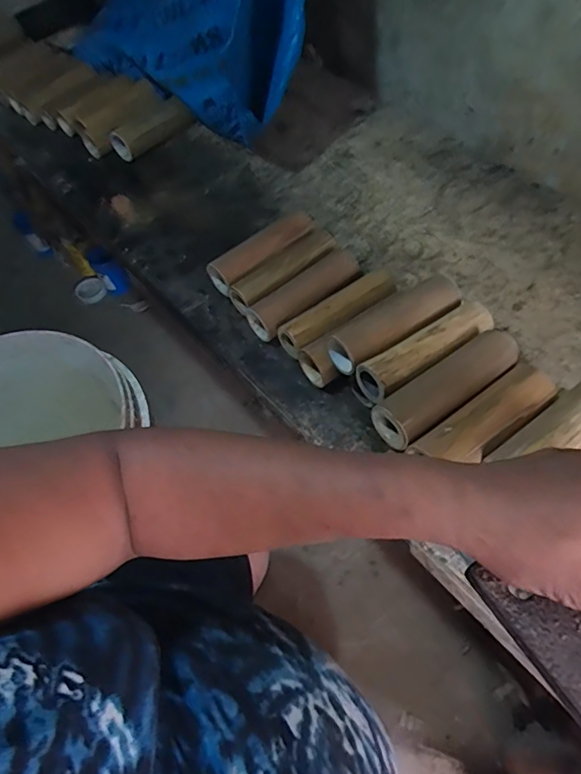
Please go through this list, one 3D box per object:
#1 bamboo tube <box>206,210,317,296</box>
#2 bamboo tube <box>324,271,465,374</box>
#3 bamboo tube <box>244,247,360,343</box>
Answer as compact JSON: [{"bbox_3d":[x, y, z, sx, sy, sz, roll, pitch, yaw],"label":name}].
[{"bbox_3d":[-0.038,-0.212,0.781,0.186,0.045,0.060,-37,62,-18],"label":"bamboo tube"},{"bbox_3d":[0.136,-0.079,0.628,0.181,0.046,0.053,-30,60,-15],"label":"bamboo tube"},{"bbox_3d":[0.025,-0.135,0.740,0.187,0.046,0.060,-36,61,-18],"label":"bamboo tube"}]

